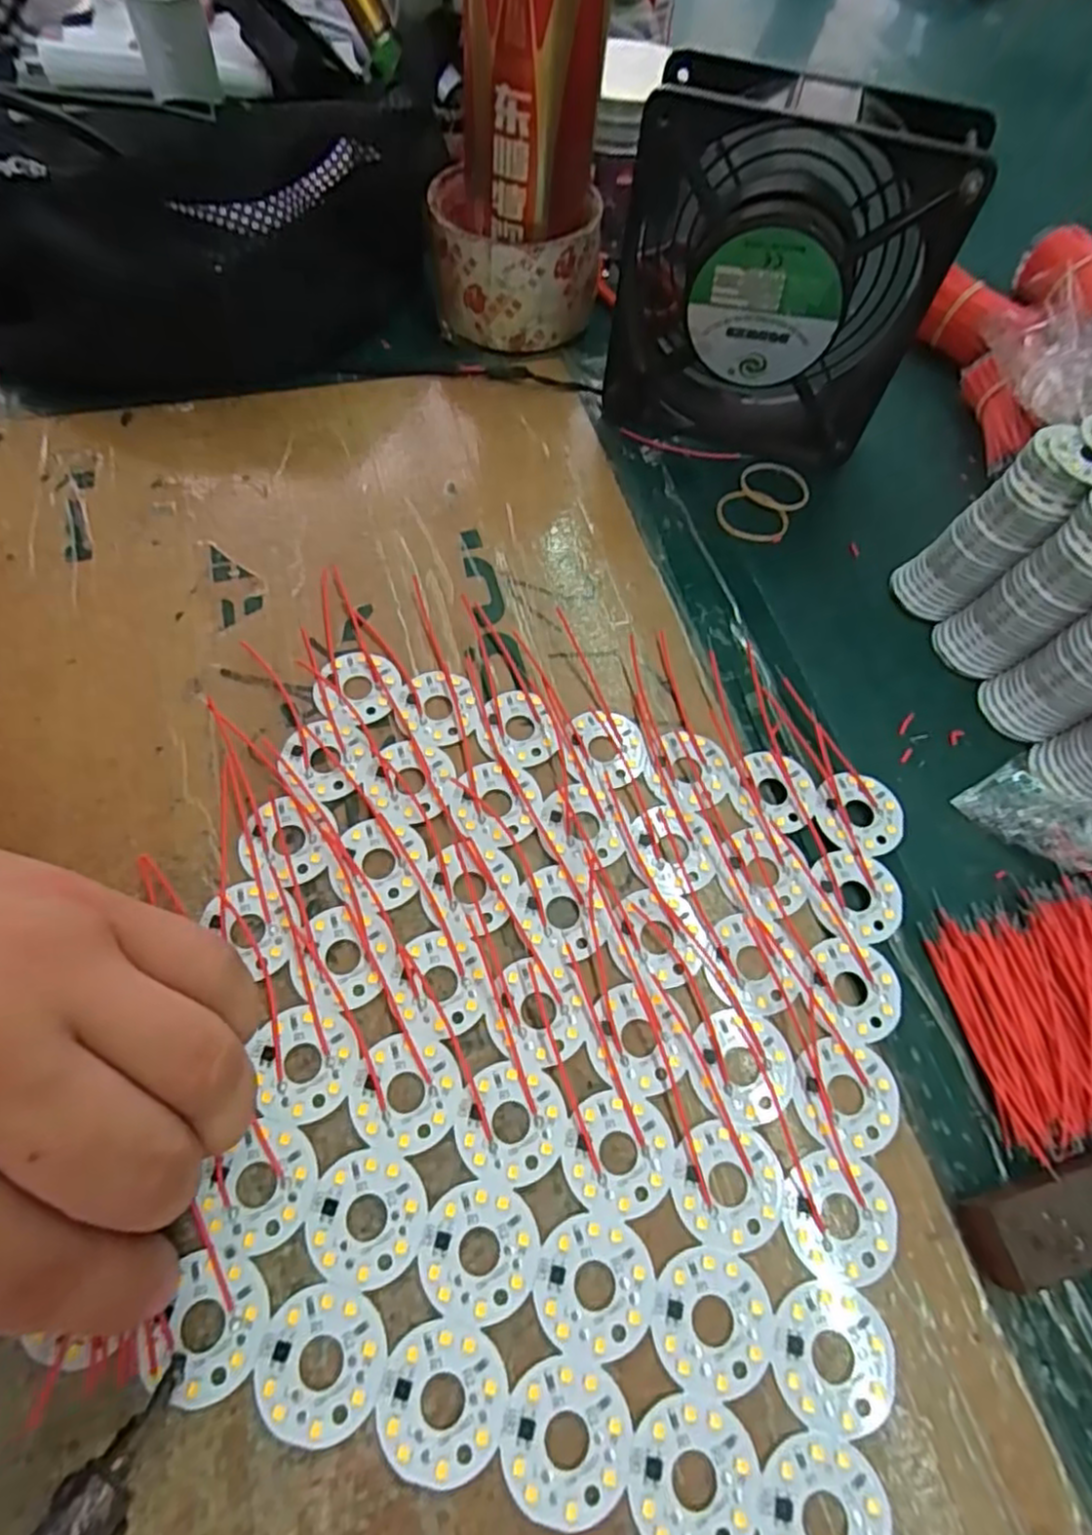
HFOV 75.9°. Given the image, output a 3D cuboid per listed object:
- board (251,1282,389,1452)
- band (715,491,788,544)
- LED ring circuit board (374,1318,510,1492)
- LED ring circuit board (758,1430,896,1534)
[{"bbox_3d":[-0.055,0.144,0.169,0.030,0.004,0.030,-14,65,-10],"label":"board"},{"bbox_3d":[0.091,-0.111,0.311,0.032,0.004,0.027,32,66,12],"label":"band"},{"bbox_3d":[-0.025,0.152,0.167,0.030,0.004,0.030,-11,65,-9],"label":"LED ring circuit board"},{"bbox_3d":[0.065,0.173,0.160,0.030,0.004,0.030,13,63,3],"label":"LED ring circuit board"}]

